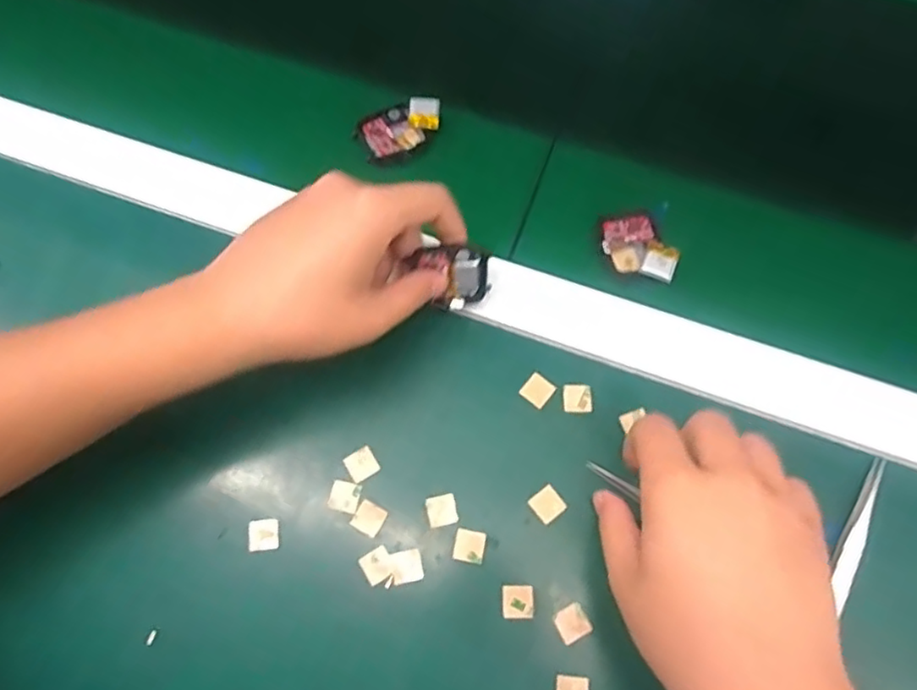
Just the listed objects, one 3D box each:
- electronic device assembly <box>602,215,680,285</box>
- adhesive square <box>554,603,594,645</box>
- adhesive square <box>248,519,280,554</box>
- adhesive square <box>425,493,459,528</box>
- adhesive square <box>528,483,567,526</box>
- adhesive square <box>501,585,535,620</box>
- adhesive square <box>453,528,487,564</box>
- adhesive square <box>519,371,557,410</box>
[{"bbox_3d":[0.111,-0.060,0.390,0.050,0.013,0.036,36,74,14],"label":"electronic device assembly"},{"bbox_3d":[0.057,0.139,0.323,0.016,0.004,0.015,-26,70,-8],"label":"adhesive square"},{"bbox_3d":[-0.103,0.100,0.341,0.016,0.004,0.016,-7,69,-1],"label":"adhesive square"},{"bbox_3d":[-0.009,0.088,0.344,0.015,0.004,0.016,-12,69,-3],"label":"adhesive square"},{"bbox_3d":[0.047,0.084,0.343,0.016,0.004,0.016,-37,72,-12],"label":"adhesive square"},{"bbox_3d":[0.030,0.130,0.327,0.016,0.004,0.016,-4,69,0],"label":"adhesive square"},{"bbox_3d":[0.006,0.105,0.337,0.016,0.004,0.016,9,69,5],"label":"adhesive square"},{"bbox_3d":[0.045,0.025,0.365,0.016,0.004,0.016,36,74,14],"label":"adhesive square"}]

